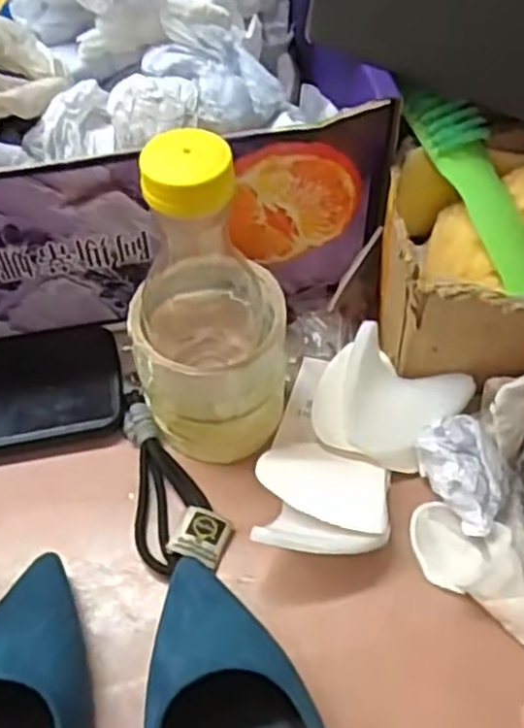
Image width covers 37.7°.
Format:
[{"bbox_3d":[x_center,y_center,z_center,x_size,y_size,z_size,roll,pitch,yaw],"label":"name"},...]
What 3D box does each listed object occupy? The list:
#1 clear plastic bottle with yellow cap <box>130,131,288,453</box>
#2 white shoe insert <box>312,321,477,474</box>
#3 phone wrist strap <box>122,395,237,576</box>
[{"bbox_3d":[-0.027,-0.027,0.397,0.079,0.194,0.067,1,52,1],"label":"clear plastic bottle with yellow cap"},{"bbox_3d":[0.074,0.021,0.445,0.077,0.047,0.071,0,52,0],"label":"white shoe insert"},{"bbox_3d":[-0.063,0.070,0.439,0.048,0.010,0.118,-29,57,-20],"label":"phone wrist strap"}]

